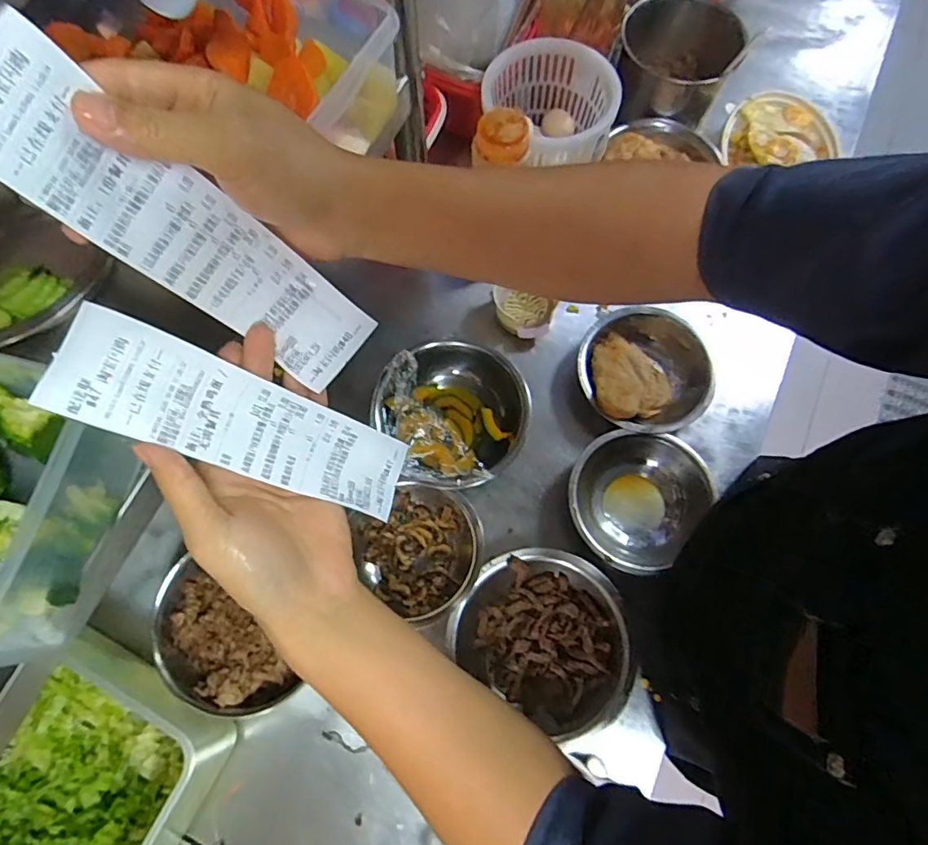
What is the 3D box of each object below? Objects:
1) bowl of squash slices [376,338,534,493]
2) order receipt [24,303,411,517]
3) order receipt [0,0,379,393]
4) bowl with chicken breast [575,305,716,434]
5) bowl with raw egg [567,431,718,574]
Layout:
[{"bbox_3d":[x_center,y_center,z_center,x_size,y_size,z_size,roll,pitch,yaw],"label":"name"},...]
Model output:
[{"bbox_3d":[-0.018,-0.012,0.692,0.187,0.069,0.183,0,72,0],"label":"bowl of squash slices"},{"bbox_3d":[-0.115,0.003,0.310,0.195,0.015,0.052,27,68,-35],"label":"order receipt"},{"bbox_3d":[-0.127,-0.086,0.261,0.045,0.191,0.053,3,67,40],"label":"order receipt"},{"bbox_3d":[0.226,-0.060,0.708,0.155,0.073,0.162,0,72,0],"label":"bowl with chicken breast"},{"bbox_3d":[0.201,0.088,0.658,0.141,0.065,0.168,38,76,12],"label":"bowl with raw egg"}]

